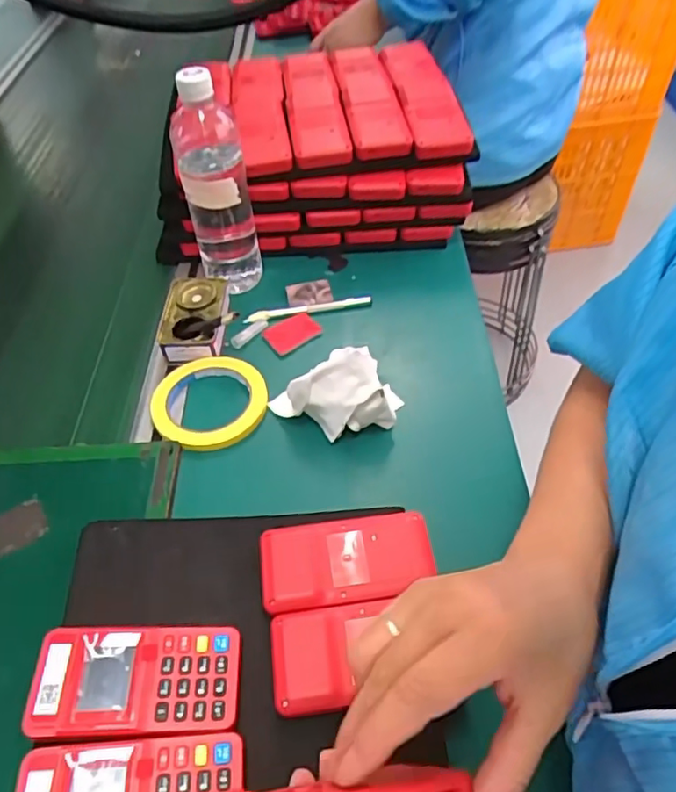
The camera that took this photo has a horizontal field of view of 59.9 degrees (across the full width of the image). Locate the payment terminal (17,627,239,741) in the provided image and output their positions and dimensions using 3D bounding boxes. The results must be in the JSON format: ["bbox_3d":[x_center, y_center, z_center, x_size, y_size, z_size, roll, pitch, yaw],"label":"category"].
[{"bbox_3d":[-0.125,0.179,0.369,0.121,0.033,0.062,-5,49,1],"label":"payment terminal"}]

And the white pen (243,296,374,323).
[{"bbox_3d":[-0.032,-0.093,0.629,0.135,0.011,0.013,-7,49,-1],"label":"white pen"}]

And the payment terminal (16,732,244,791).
[{"bbox_3d":[-0.115,0.226,0.325,0.119,0.028,0.061,-6,49,-1],"label":"payment terminal"}]

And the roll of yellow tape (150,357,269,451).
[{"bbox_3d":[-0.120,0.003,0.544,0.104,0.013,0.101,-2,49,3],"label":"roll of yellow tape"}]

